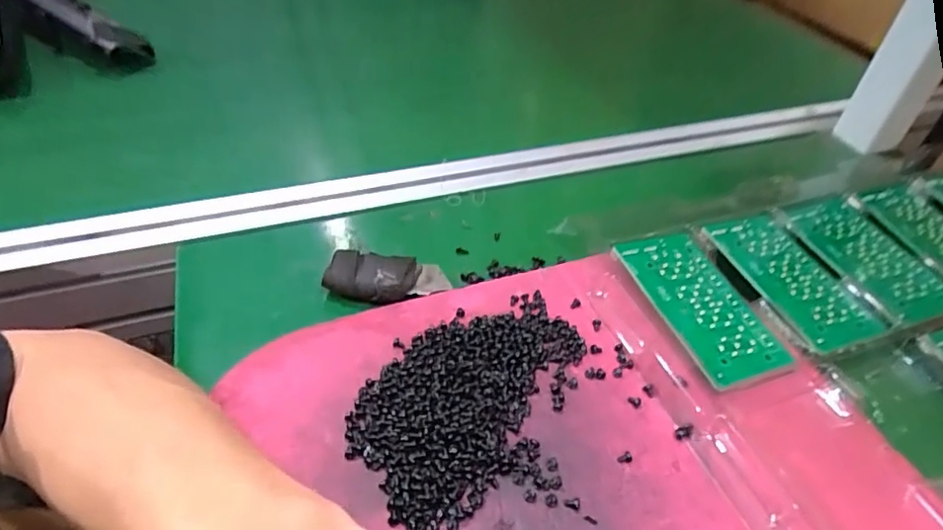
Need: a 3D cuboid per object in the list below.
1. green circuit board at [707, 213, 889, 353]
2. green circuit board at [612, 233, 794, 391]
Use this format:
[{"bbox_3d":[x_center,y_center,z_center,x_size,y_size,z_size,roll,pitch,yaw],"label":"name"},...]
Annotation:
[{"bbox_3d":[0.198,0.007,0.358,0.063,0.009,0.106,-11,47,-16],"label":"green circuit board"},{"bbox_3d":[0.132,0.022,0.332,0.056,0.004,0.104,-9,50,-20],"label":"green circuit board"}]

